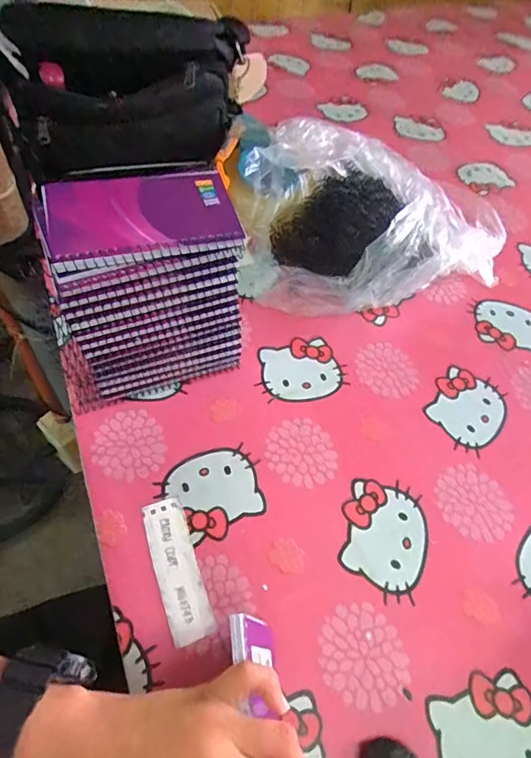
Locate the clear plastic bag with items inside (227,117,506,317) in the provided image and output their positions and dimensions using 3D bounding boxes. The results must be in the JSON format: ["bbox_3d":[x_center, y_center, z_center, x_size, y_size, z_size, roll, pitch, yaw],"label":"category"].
[{"bbox_3d":[0.118,-0.198,0.572,0.328,0.074,0.268,1,56,-4],"label":"clear plastic bag with items inside"}]

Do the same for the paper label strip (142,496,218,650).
[{"bbox_3d":[-0.068,0.145,0.370,0.031,0.004,0.105,-15,60,-18],"label":"paper label strip"}]

